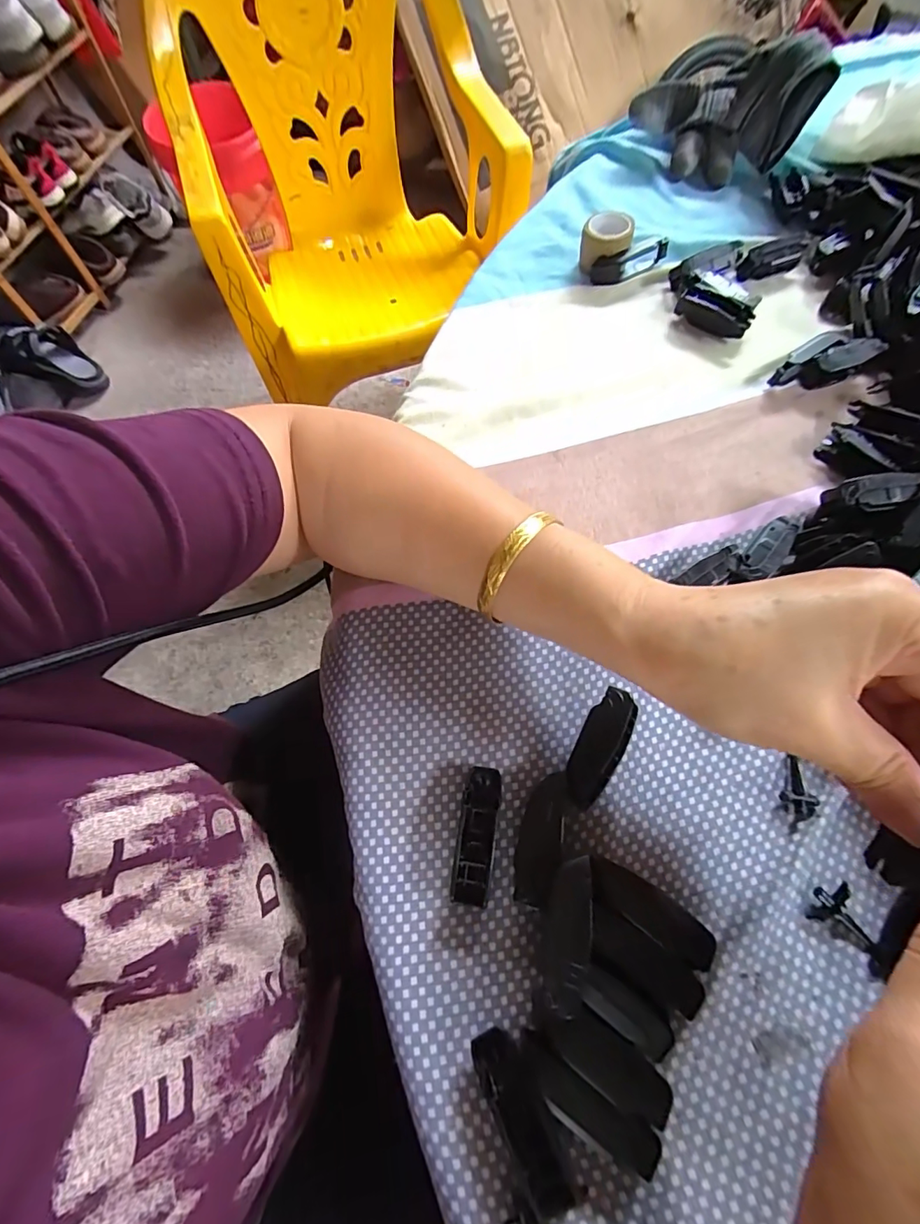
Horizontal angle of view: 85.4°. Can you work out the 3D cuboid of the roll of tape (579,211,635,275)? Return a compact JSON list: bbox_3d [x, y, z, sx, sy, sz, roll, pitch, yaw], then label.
[{"bbox_3d":[0.104,-0.261,0.353,0.032,0.026,0.032,-1,68,2],"label":"roll of tape"}]

